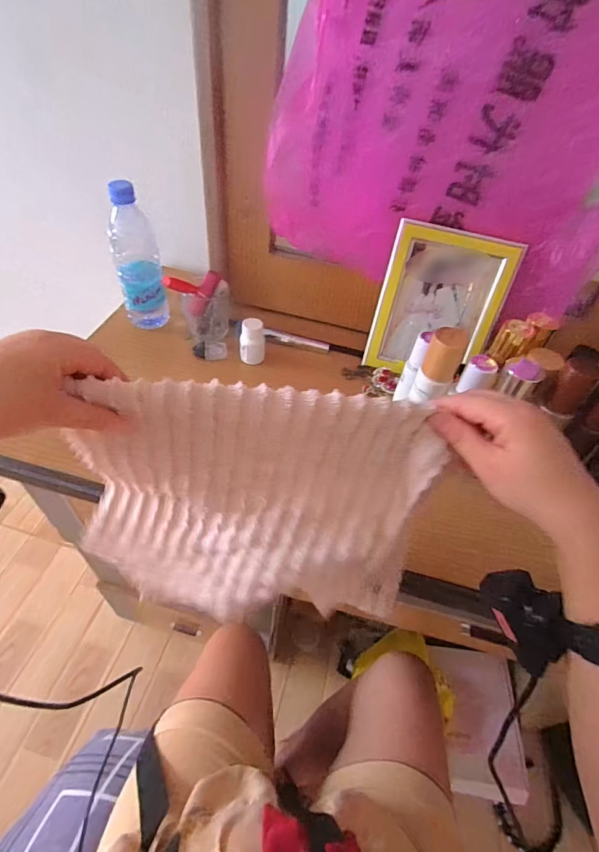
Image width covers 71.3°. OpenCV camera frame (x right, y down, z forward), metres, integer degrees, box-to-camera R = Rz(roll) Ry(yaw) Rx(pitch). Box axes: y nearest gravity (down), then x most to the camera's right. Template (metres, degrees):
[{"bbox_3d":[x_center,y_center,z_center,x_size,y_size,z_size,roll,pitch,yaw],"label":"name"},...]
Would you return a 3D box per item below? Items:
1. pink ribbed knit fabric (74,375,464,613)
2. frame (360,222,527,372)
[{"bbox_3d":[-0.046,0.069,0.337,0.281,0.190,0.094,5,48,-1],"label":"pink ribbed knit fabric"},{"bbox_3d":[0.206,-0.175,0.615,0.173,0.204,0.016,14,30,5],"label":"frame"}]

